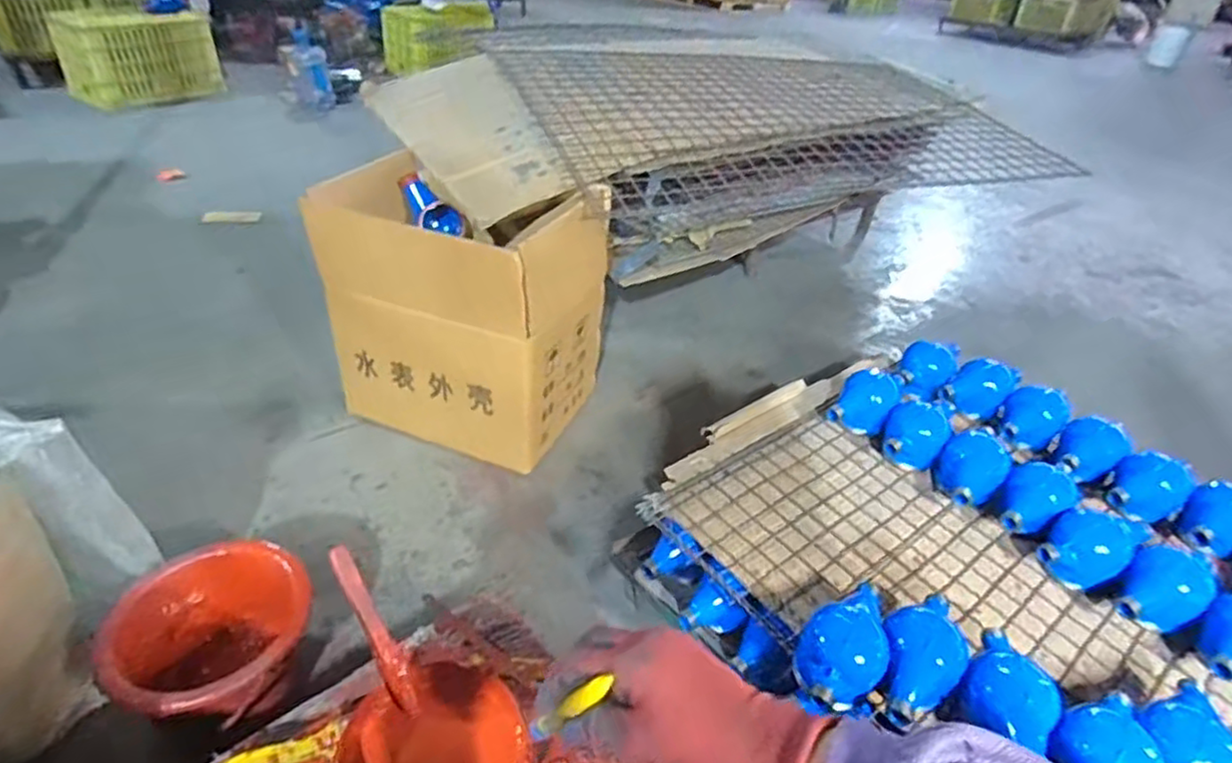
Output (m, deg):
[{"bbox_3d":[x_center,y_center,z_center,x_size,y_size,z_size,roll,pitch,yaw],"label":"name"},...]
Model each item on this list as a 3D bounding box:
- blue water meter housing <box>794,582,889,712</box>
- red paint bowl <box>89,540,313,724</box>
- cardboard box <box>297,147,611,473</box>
[{"bbox_3d":[0.239,0.284,0.716,0.084,0.078,0.157,28,41,29],"label":"blue water meter housing"},{"bbox_3d":[-0.492,0.356,0.856,0.216,0.188,0.221,4,35,-2],"label":"red paint bowl"},{"bbox_3d":[-0.270,-0.139,1.273,0.417,0.432,0.310,18,37,17],"label":"cardboard box"}]

